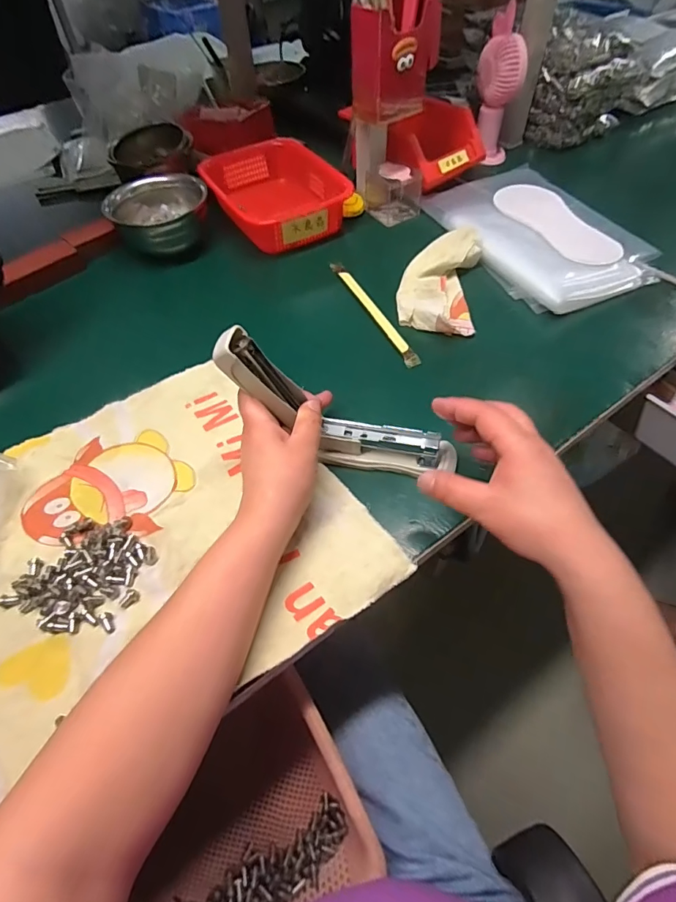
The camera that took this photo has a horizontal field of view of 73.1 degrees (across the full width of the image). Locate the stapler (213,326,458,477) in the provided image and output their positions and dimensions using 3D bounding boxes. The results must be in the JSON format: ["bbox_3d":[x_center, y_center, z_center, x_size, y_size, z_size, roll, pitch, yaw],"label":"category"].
[{"bbox_3d":[-0.003,-0.026,0.369,0.209,0.070,0.030,27,53,-24],"label":"stapler"}]

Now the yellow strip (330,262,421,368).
[{"bbox_3d":[0.038,-0.161,0.517,0.017,0.010,0.198,-21,56,-12],"label":"yellow strip"}]

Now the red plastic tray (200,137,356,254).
[{"bbox_3d":[-0.089,-0.352,0.627,0.149,0.053,0.205,-30,58,-17],"label":"red plastic tray"}]

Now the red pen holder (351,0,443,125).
[{"bbox_3d":[0.066,-0.443,0.496,0.105,0.117,0.060,-33,59,-19],"label":"red pen holder"}]

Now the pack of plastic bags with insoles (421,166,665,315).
[{"bbox_3d":[0.255,-0.285,0.573,0.197,0.027,0.286,-19,55,-11],"label":"pack of plastic bags with insoles"}]

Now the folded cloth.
[{"bbox_3d":[0.119,-0.201,0.532,0.085,0.028,0.167,9,55,9],"label":"folded cloth"}]

